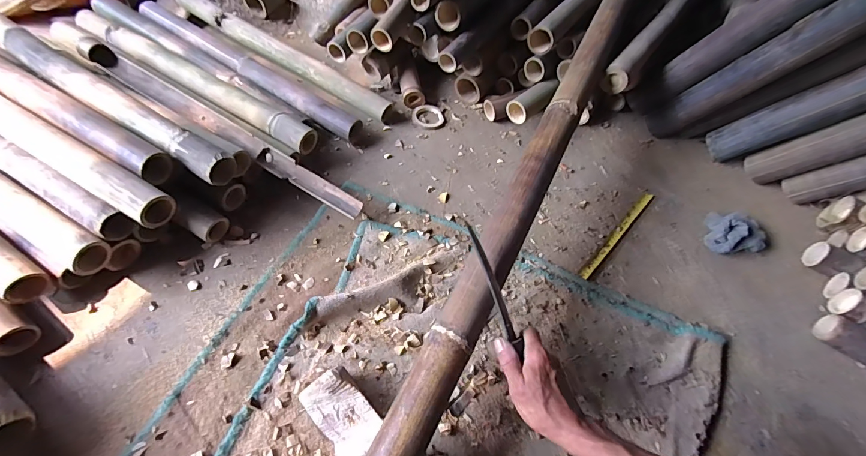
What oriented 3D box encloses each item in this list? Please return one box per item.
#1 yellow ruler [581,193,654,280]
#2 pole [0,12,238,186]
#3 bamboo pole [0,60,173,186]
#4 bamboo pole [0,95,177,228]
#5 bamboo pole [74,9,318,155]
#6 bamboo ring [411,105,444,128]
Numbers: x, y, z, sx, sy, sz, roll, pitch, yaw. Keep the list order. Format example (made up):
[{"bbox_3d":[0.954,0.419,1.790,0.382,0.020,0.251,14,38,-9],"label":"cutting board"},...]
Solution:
[{"bbox_3d":[0.385,0.011,0.786,0.019,0.007,0.283,40,62,19],"label":"yellow ruler"},{"bbox_3d":[-0.638,-0.262,0.701,0.686,0.057,0.066,30,59,12],"label":"pole"},{"bbox_3d":[-0.720,-0.240,0.677,0.644,0.050,0.062,28,58,11],"label":"bamboo pole"},{"bbox_3d":[-0.722,-0.181,0.643,0.714,0.048,0.058,28,58,11],"label":"bamboo pole"},{"bbox_3d":[-0.528,-0.333,0.835,0.656,0.054,0.068,29,59,12],"label":"bamboo pole"},{"bbox_3d":[-0.013,-0.273,0.926,0.077,0.016,0.077,2,57,-4],"label":"bamboo ring"}]

